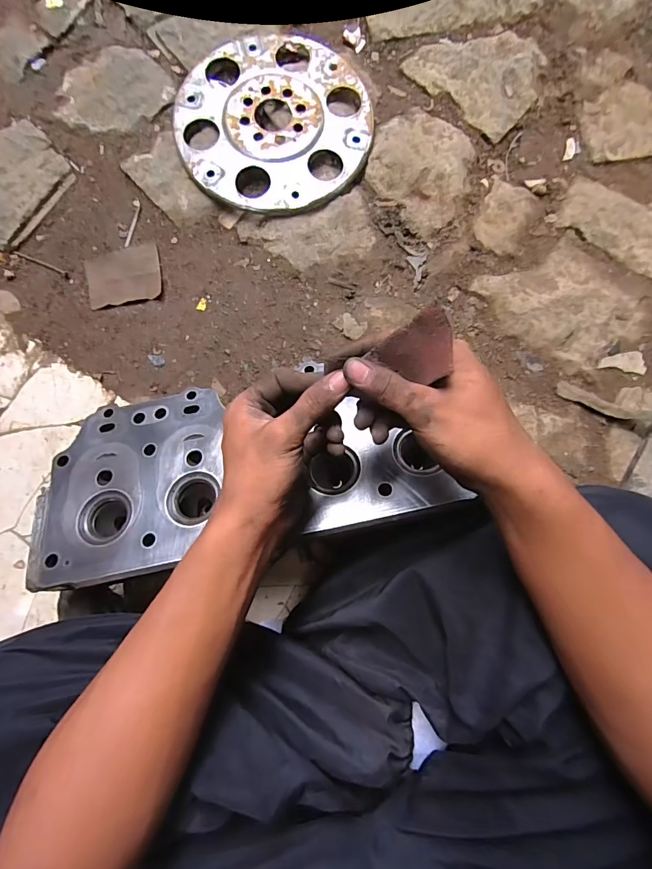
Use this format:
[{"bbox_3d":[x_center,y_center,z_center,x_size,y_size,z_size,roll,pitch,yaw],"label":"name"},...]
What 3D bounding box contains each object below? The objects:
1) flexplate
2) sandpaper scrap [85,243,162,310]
[{"bbox_3d":[-0.069,-0.427,0.559,0.254,0.017,0.262,0,85,-3],"label":"flexplate"},{"bbox_3d":[-0.269,-0.212,0.548,0.095,0.007,0.076,-12,86,-4],"label":"sandpaper scrap"}]

